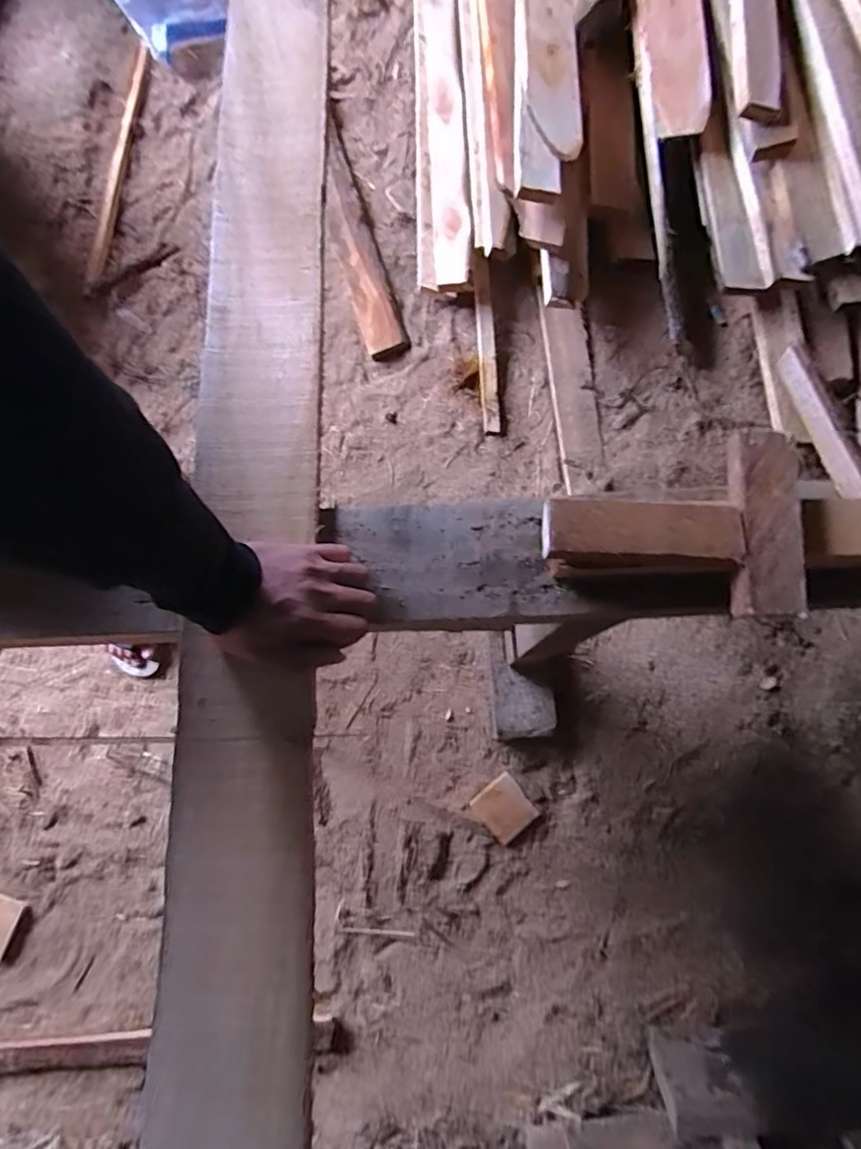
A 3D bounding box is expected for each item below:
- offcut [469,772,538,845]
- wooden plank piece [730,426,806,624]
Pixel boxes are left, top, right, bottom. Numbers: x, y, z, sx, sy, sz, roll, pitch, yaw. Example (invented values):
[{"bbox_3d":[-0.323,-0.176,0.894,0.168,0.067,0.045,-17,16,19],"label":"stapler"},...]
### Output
[{"bbox_3d":[0.146,0.463,1.089,0.094,0.020,0.102,-39,80,-9],"label":"offcut"},{"bbox_3d":[0.246,-0.037,0.401,0.043,0.017,0.138,4,76,1],"label":"wooden plank piece"}]

